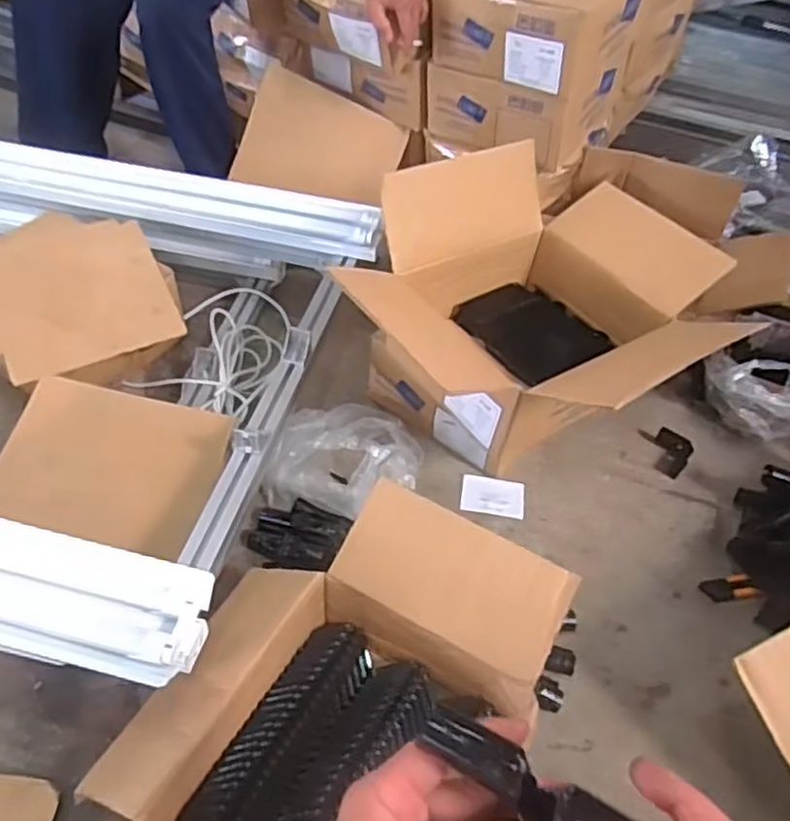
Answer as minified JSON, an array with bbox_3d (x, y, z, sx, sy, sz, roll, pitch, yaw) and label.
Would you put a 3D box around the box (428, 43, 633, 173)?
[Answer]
[{"bbox_3d":[0.281,-0.640,1.382,0.275,0.139,0.388,28,51,22],"label":"box"}]

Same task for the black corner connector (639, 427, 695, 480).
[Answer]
[{"bbox_3d":[0.432,0.060,1.120,0.084,0.023,0.070,34,53,26],"label":"black corner connector"}]

